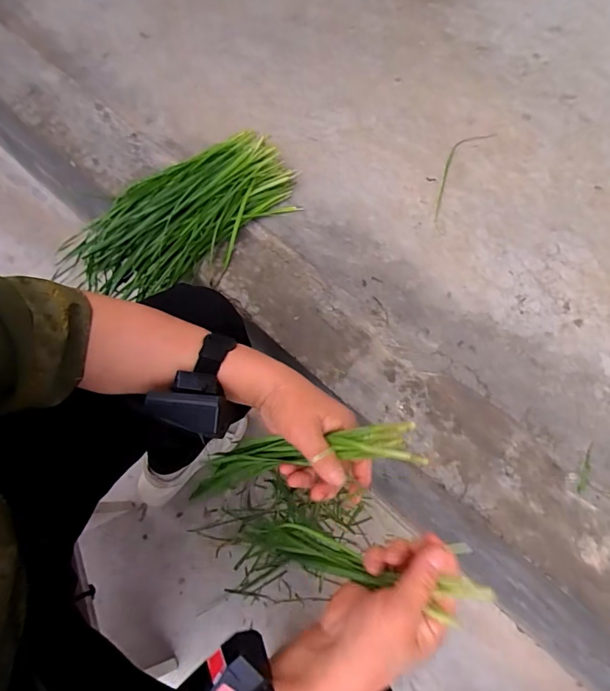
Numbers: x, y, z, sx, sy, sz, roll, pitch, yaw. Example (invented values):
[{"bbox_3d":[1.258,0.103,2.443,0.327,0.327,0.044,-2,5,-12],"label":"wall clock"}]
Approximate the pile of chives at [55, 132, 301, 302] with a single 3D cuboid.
[{"bbox_3d":[-0.174,-0.196,0.610,0.311,0.048,0.187,-39,71,-16],"label":"pile of chives"}]

